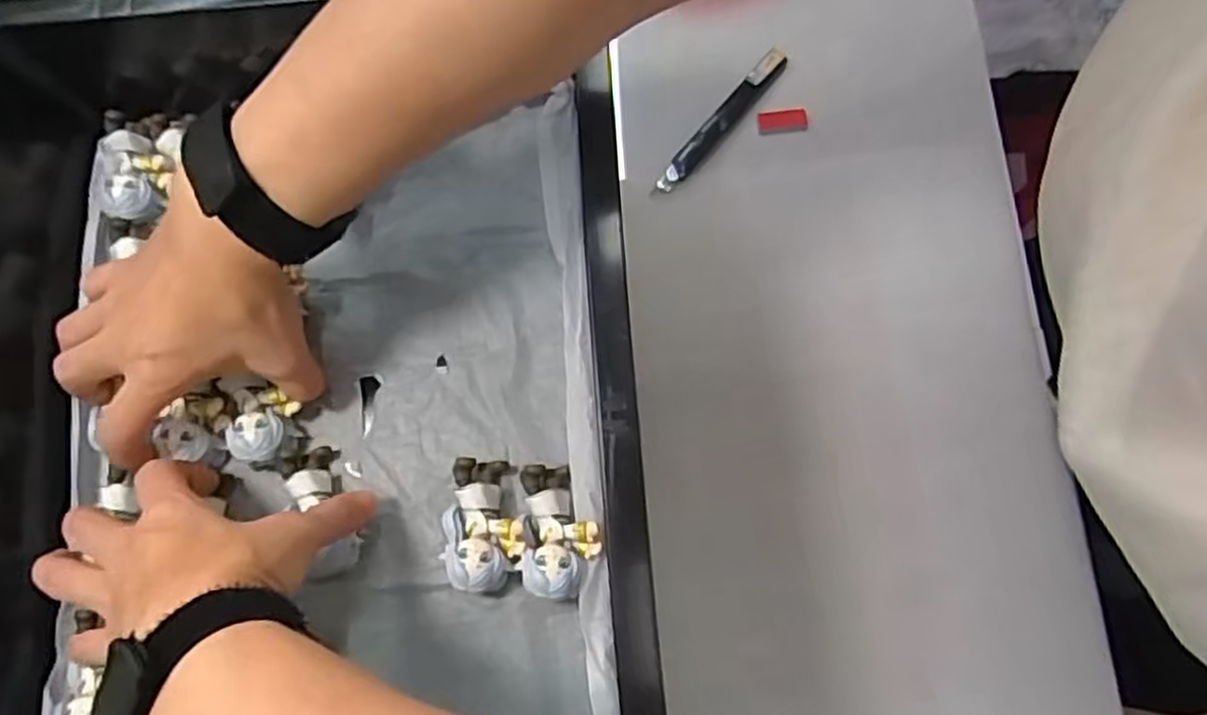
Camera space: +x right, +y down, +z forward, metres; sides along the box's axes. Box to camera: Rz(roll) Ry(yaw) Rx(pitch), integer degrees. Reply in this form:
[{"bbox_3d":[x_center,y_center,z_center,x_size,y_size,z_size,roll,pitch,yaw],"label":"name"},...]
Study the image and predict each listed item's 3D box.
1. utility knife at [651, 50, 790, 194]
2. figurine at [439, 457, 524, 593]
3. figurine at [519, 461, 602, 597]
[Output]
[{"bbox_3d":[0.082,-0.164,0.515,0.018,0.005,0.137,38,79,10],"label":"utility knife"},{"bbox_3d":[-0.059,0.080,0.359,0.038,0.025,0.060,-10,75,-2],"label":"figurine"},{"bbox_3d":[-0.021,0.082,0.354,0.035,0.021,0.060,-3,75,0],"label":"figurine"}]

